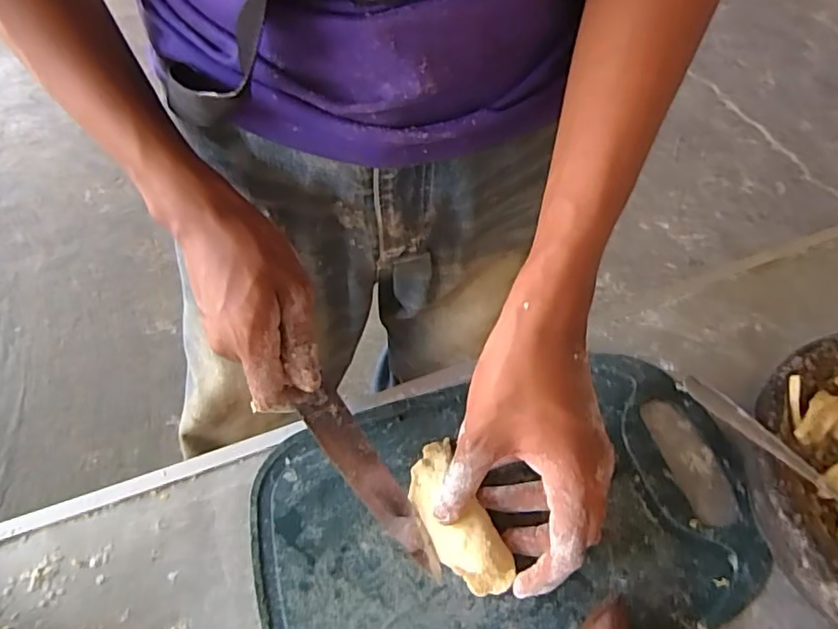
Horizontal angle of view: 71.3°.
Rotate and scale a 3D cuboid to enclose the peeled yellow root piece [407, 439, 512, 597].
[{"bbox_3d":[0.021,0.119,0.344,0.037,0.022,0.091,-25,56,-15],"label":"peeled yellow root piece"}]

